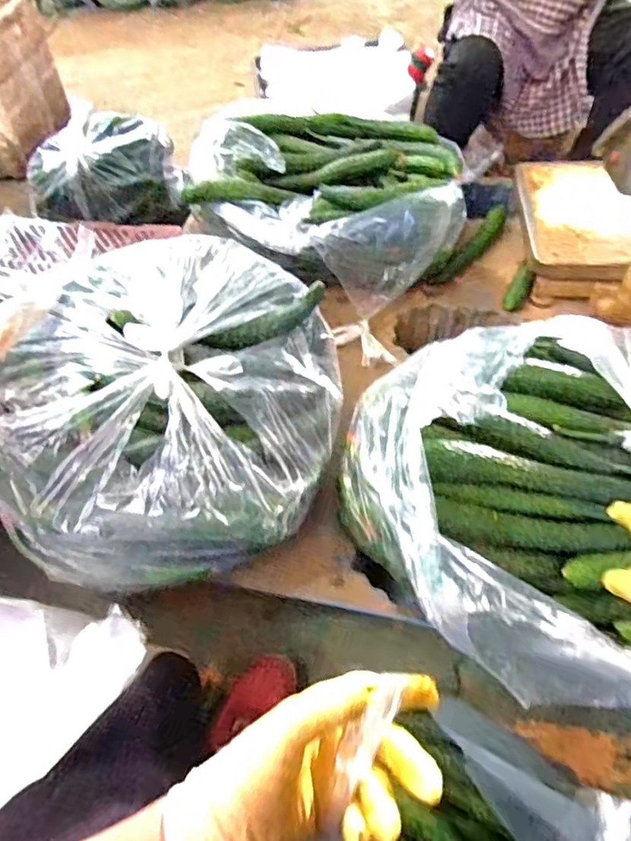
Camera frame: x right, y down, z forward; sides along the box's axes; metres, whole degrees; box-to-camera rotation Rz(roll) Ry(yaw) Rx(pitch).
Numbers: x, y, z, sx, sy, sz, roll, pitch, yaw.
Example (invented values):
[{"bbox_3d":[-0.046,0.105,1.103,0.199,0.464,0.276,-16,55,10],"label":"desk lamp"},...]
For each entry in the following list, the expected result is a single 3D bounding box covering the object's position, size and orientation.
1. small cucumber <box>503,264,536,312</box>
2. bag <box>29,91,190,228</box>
[{"bbox_3d":[0.368,-0.237,1.001,0.036,0.034,0.099,25,77,18],"label":"small cucumber"},{"bbox_3d":[-0.471,-0.552,1.250,0.298,0.185,0.203,5,56,6],"label":"bag"}]

